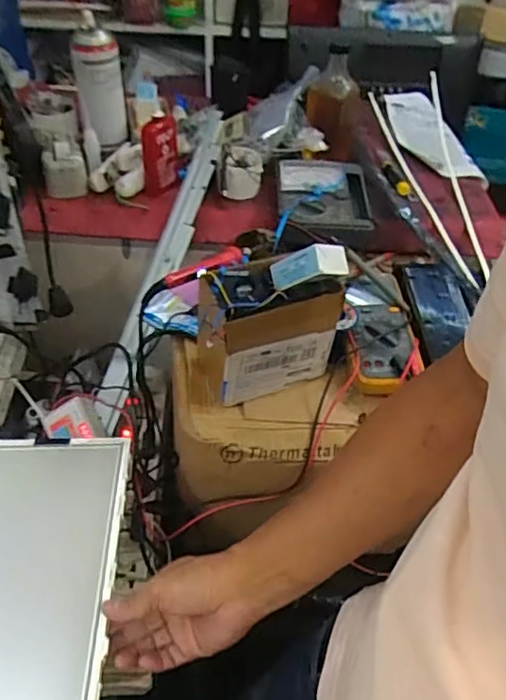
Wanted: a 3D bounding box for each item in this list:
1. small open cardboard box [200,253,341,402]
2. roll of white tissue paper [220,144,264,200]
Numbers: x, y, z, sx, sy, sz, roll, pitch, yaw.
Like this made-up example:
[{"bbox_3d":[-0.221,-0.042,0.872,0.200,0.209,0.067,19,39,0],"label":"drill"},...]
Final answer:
[{"bbox_3d":[0.005,-0.021,0.634,0.150,0.133,0.078,-16,47,-20],"label":"small open cardboard box"},{"bbox_3d":[-0.017,-0.253,0.837,0.061,0.050,0.074,1,44,-3],"label":"roll of white tissue paper"}]

